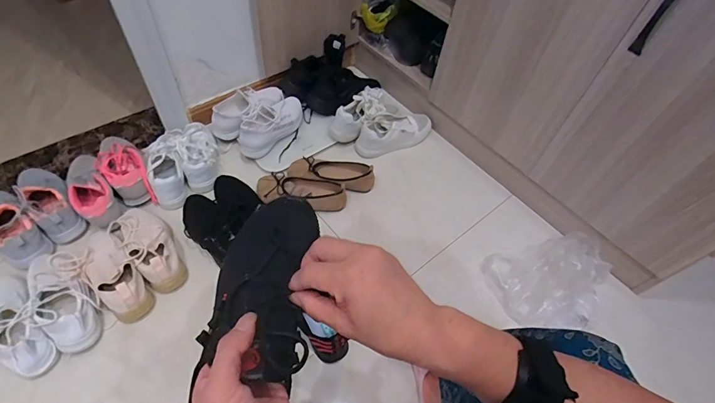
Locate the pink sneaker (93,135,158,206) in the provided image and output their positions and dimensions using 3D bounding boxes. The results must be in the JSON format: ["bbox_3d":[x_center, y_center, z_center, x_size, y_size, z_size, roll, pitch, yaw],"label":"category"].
[{"bbox_3d":[-0.610,-0.092,0.980,0.093,0.081,0.251,-29,61,-24],"label":"pink sneaker"}]

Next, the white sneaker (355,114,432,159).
[{"bbox_3d":[0.124,-0.211,1.155,0.261,0.083,0.102,-24,59,-22],"label":"white sneaker"}]

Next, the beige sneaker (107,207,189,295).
[{"bbox_3d":[-0.477,0.100,0.869,0.227,0.091,0.109,40,59,22],"label":"beige sneaker"}]

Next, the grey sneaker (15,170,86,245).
[{"bbox_3d":[-0.751,-0.011,0.913,0.082,0.115,0.232,-34,63,-27],"label":"grey sneaker"}]

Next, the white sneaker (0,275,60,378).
[{"bbox_3d":[-0.688,0.235,0.753,0.254,0.083,0.091,38,59,21],"label":"white sneaker"}]

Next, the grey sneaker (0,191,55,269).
[{"bbox_3d":[-0.804,0.049,0.861,0.240,0.107,0.093,34,57,18],"label":"grey sneaker"}]

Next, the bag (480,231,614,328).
[{"bbox_3d":[0.468,0.185,0.899,0.285,0.117,0.207,-3,54,-8],"label":"bag"}]

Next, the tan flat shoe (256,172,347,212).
[{"bbox_3d":[-0.149,-0.020,1.010,0.236,0.058,0.093,5,53,-2],"label":"tan flat shoe"}]

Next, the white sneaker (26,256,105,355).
[{"bbox_3d":[-0.610,0.191,0.774,0.090,0.083,0.241,-34,63,-27],"label":"white sneaker"}]

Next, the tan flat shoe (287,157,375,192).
[{"bbox_3d":[-0.071,-0.076,1.041,0.235,0.049,0.089,12,53,3],"label":"tan flat shoe"}]

